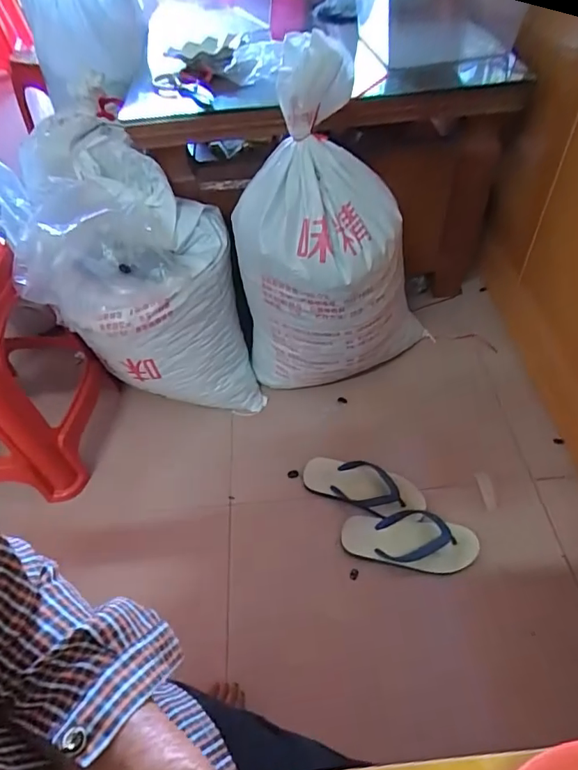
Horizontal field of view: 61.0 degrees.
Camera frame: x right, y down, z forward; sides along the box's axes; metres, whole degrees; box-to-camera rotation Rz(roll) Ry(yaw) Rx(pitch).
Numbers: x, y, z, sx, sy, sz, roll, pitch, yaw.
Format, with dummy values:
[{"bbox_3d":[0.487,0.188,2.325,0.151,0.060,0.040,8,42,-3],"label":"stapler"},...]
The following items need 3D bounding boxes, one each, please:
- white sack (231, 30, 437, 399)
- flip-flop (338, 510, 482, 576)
[{"bbox_3d":[0.073,-0.265,0.935,0.317,0.619,0.250,19,54,20],"label":"white sack"},{"bbox_3d":[0.218,0.281,0.894,0.239,0.038,0.099,8,51,12],"label":"flip-flop"}]

